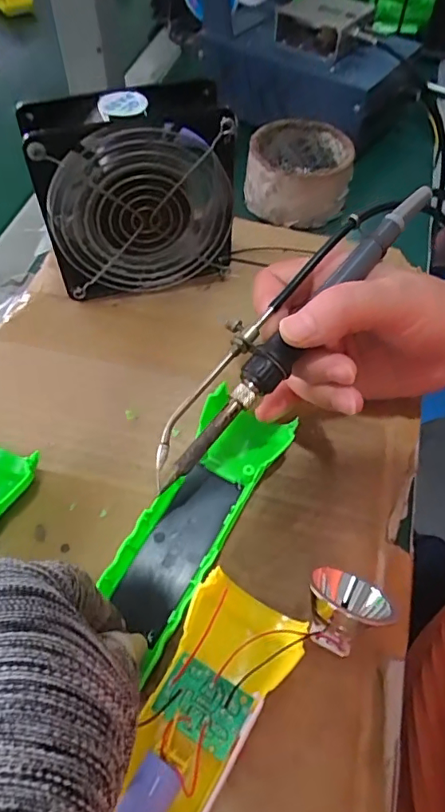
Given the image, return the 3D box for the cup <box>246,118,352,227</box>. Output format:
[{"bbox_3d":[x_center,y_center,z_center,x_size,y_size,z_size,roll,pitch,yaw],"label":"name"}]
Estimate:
[{"bbox_3d":[0.065,-0.196,0.444,0.083,0.049,0.084,1,55,-2],"label":"cup"}]

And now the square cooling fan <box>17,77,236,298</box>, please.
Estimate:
[{"bbox_3d":[-0.055,-0.131,0.344,0.116,0.127,0.049,-14,57,-12],"label":"square cooling fan"}]

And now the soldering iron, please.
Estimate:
[{"bbox_3d":[0.034,-0.045,0.267,0.032,0.014,0.206,38,78,22],"label":"soldering iron"}]

